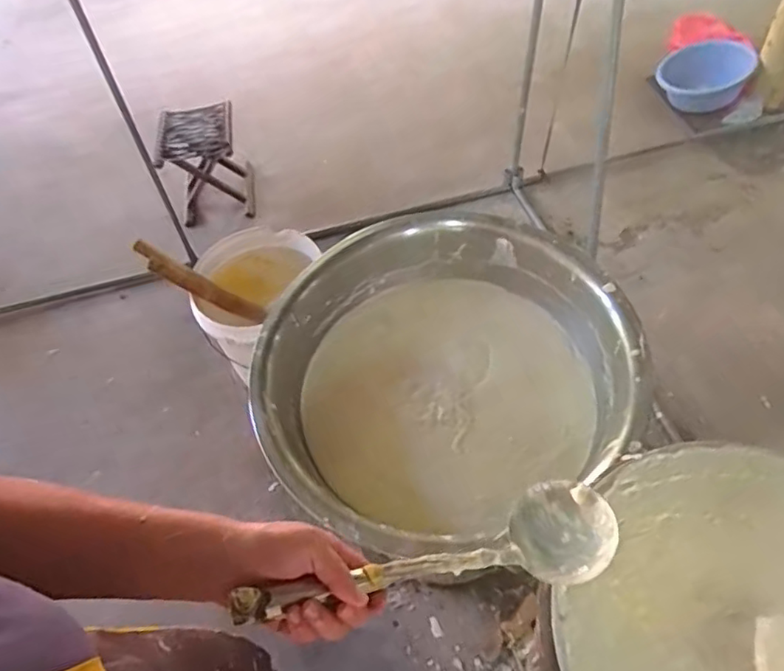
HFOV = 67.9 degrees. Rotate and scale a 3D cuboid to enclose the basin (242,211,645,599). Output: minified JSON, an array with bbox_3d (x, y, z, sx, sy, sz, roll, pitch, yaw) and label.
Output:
[{"bbox_3d":[0.076,0.065,0.909,0.542,0.177,0.509,-3,53,4],"label":"basin"}]

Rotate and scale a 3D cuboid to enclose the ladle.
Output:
[{"bbox_3d":[0.047,0.176,0.465,0.340,0.061,0.089,2,45,-35],"label":"ladle"}]

